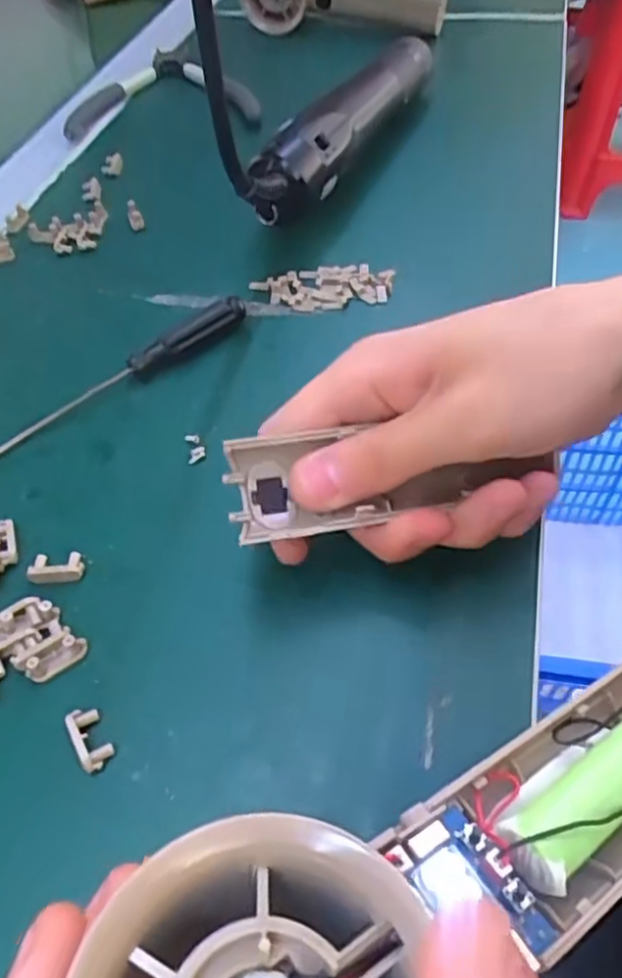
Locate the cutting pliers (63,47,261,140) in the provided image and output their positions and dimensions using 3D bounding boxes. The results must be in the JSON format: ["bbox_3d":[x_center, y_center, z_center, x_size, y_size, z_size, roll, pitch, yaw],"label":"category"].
[{"bbox_3d":[-0.100,-0.287,0.467,0.127,0.020,0.127,-3,53,-2],"label":"cutting pliers"}]

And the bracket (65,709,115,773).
[{"bbox_3d":[-0.066,0.075,0.198,0.009,0.006,0.019,-27,58,-18],"label":"bracket"}]

